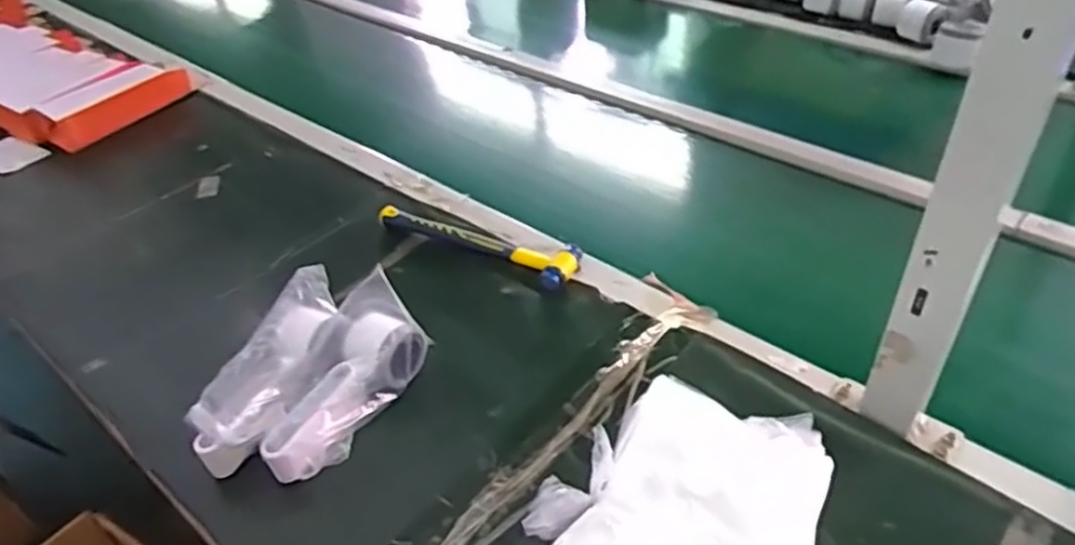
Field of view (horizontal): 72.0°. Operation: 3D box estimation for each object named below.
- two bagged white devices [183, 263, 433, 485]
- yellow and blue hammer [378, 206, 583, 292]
[{"bbox_3d":[-0.194,0.090,0.635,0.105,0.094,0.193,22,48,28],"label":"two bagged white devices"},{"bbox_3d":[-0.068,-0.036,0.811,0.240,0.023,0.056,19,46,25],"label":"yellow and blue hammer"}]

